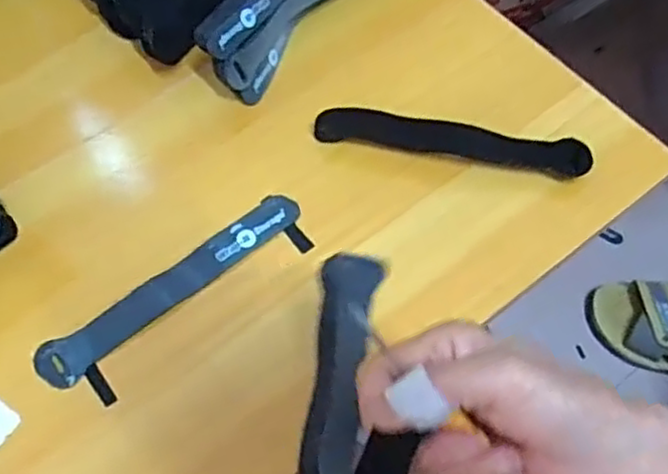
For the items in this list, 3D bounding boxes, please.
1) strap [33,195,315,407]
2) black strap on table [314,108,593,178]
[{"bbox_3d":[-0.103,0.041,0.467,0.198,0.004,0.054,-35,67,-13],"label":"strap"},{"bbox_3d":[0.084,-0.071,0.506,0.194,0.016,0.029,11,65,9],"label":"black strap on table"}]

